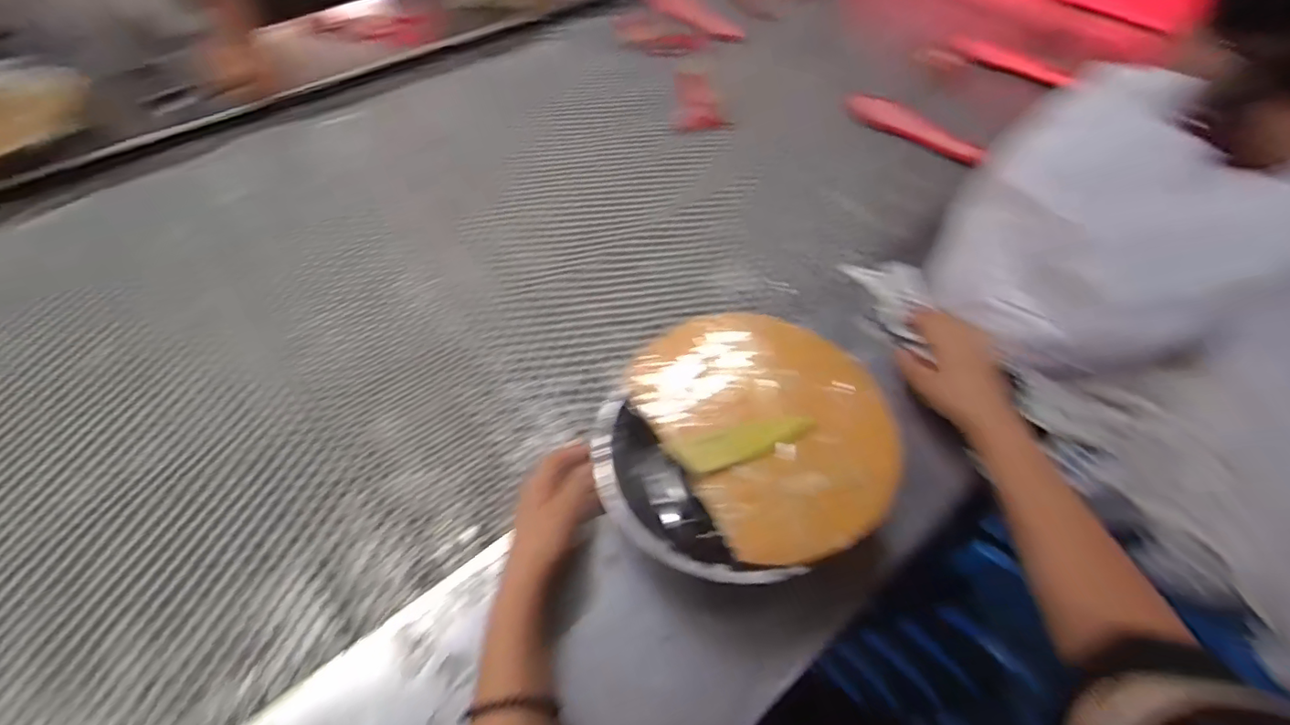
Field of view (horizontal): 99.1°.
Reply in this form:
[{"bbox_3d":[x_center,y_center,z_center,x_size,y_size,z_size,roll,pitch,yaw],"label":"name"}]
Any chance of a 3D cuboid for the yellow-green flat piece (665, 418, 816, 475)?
[{"bbox_3d":[0.085,0.069,0.471,0.123,0.004,0.033,-14,56,-9],"label":"yellow-green flat piece"}]

